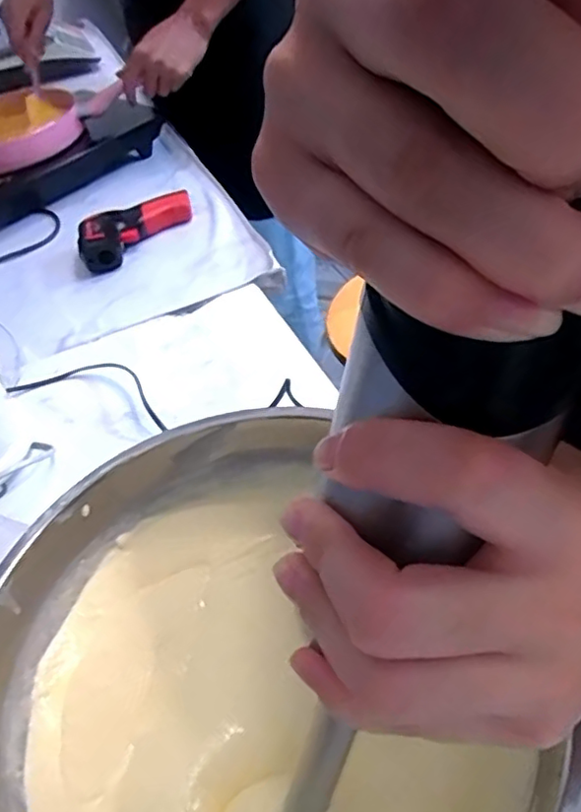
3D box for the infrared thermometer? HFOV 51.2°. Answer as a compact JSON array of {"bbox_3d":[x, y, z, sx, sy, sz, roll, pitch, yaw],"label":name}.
[{"bbox_3d":[-0.208,-0.241,0.824,0.053,0.053,0.179,30,57,33],"label":"infrared thermometer"}]

